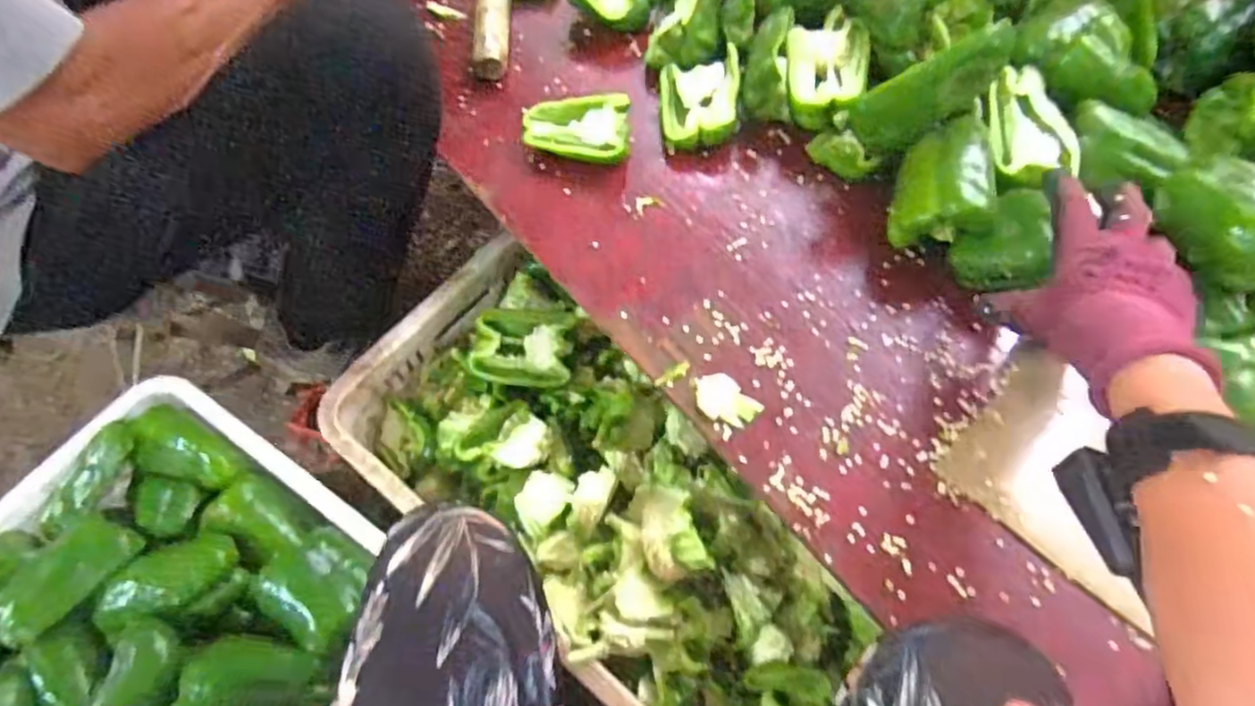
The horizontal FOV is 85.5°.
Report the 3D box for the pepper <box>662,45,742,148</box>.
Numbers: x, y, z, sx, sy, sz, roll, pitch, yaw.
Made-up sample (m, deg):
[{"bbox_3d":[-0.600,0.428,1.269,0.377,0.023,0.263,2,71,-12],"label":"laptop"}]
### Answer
[{"bbox_3d":[0.065,-0.228,0.619,0.069,0.040,0.090,2,63,4],"label":"pepper"}]

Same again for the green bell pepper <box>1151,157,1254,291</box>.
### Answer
[{"bbox_3d":[0.427,-0.096,0.472,0.052,0.054,0.099,-14,63,-4],"label":"green bell pepper"}]

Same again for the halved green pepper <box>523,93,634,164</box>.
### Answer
[{"bbox_3d":[-0.044,-0.199,0.609,0.093,0.038,0.059,4,63,5],"label":"halved green pepper"}]

